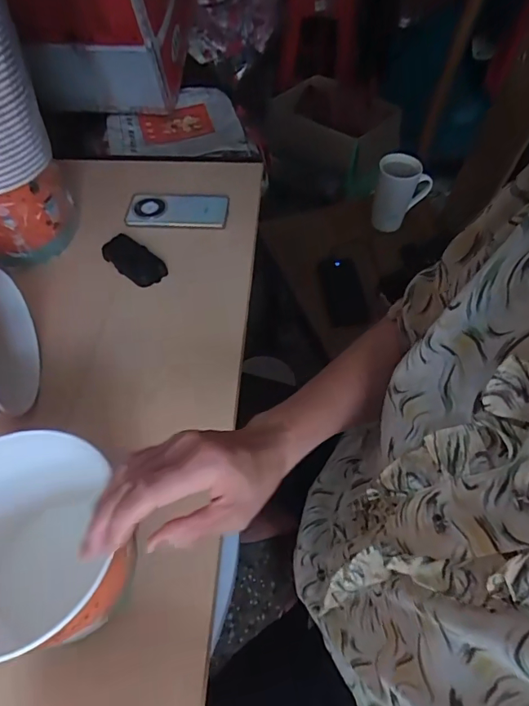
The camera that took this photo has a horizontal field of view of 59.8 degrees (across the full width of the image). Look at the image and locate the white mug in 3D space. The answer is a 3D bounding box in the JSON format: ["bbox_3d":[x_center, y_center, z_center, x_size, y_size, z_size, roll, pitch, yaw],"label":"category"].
[{"bbox_3d":[0.299,-0.347,1.019,0.117,0.139,0.092,20,57,13],"label":"white mug"}]

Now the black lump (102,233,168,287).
[{"bbox_3d":[-0.194,-0.137,0.685,0.101,0.020,0.055,39,62,23],"label":"black lump"}]

